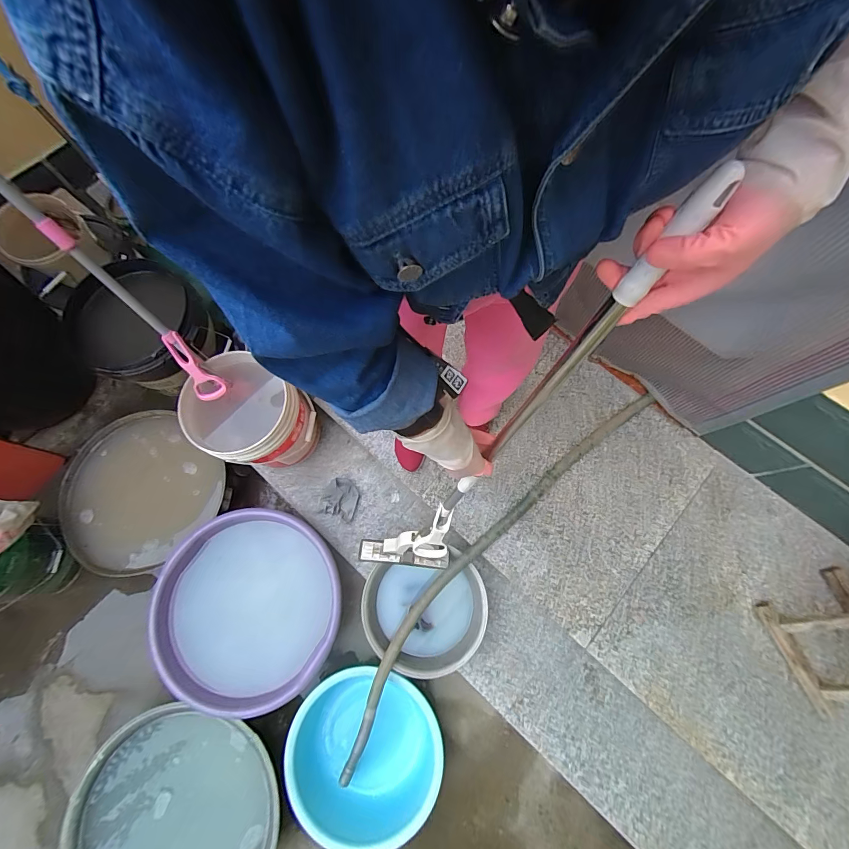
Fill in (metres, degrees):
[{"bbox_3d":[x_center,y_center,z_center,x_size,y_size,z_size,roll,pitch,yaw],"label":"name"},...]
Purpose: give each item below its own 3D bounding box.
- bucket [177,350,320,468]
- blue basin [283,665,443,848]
[{"bbox_3d":[-0.528,-0.012,1.223,0.312,0.392,0.284,0,74,1],"label":"bucket"},{"bbox_3d":[-0.179,0.981,1.184,0.459,0.221,0.426,0,74,1],"label":"blue basin"}]

